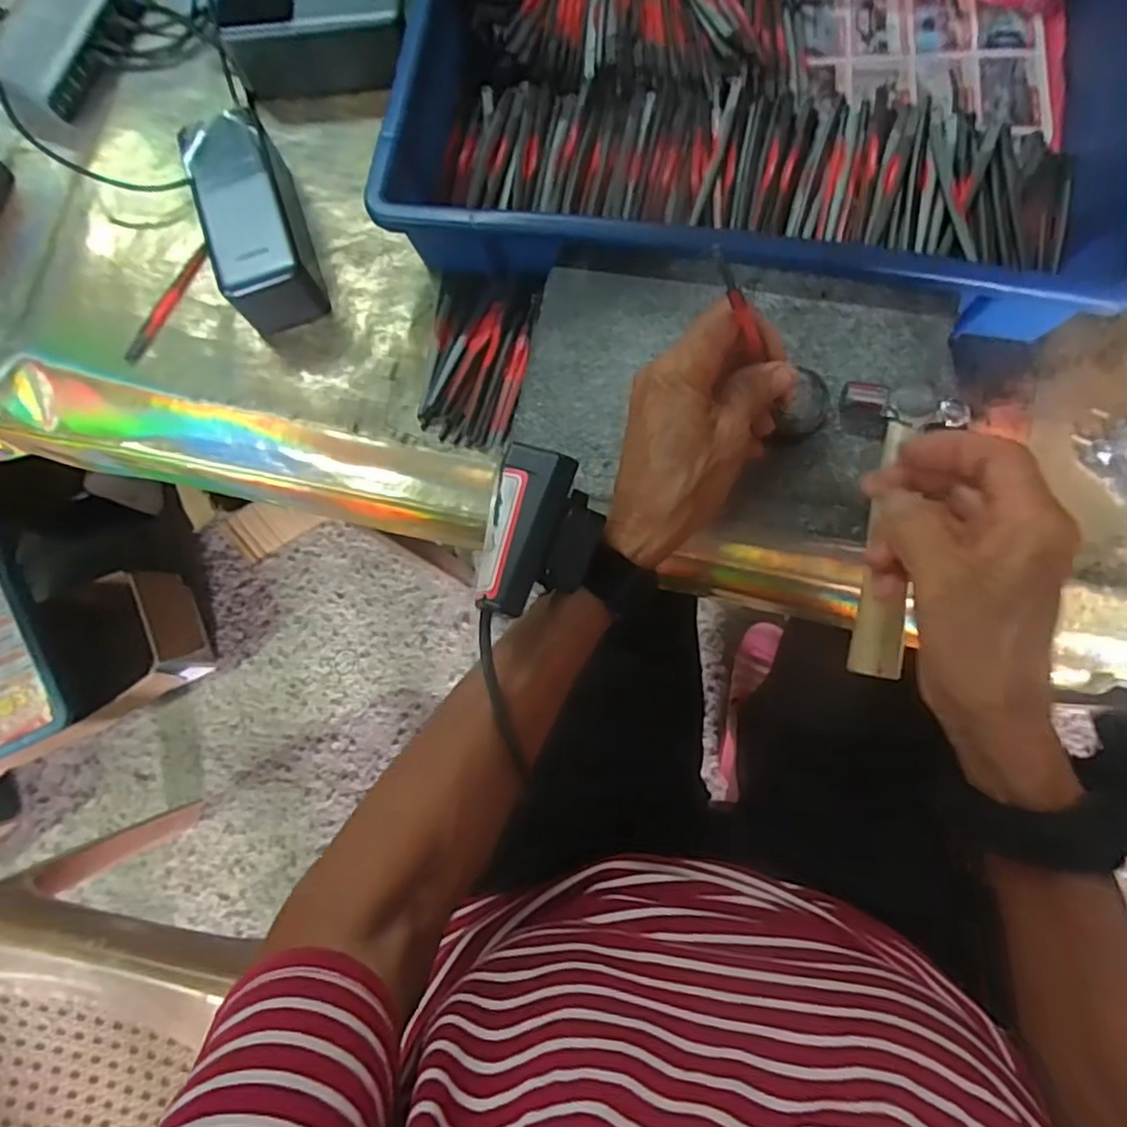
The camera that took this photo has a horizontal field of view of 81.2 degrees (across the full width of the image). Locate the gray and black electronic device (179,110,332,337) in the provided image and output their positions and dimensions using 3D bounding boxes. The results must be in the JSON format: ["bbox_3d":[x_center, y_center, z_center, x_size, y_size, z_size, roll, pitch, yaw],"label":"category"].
[{"bbox_3d":[-0.201,-0.222,0.433,0.054,0.051,0.130,-20,82,2],"label":"gray and black electronic device"}]

